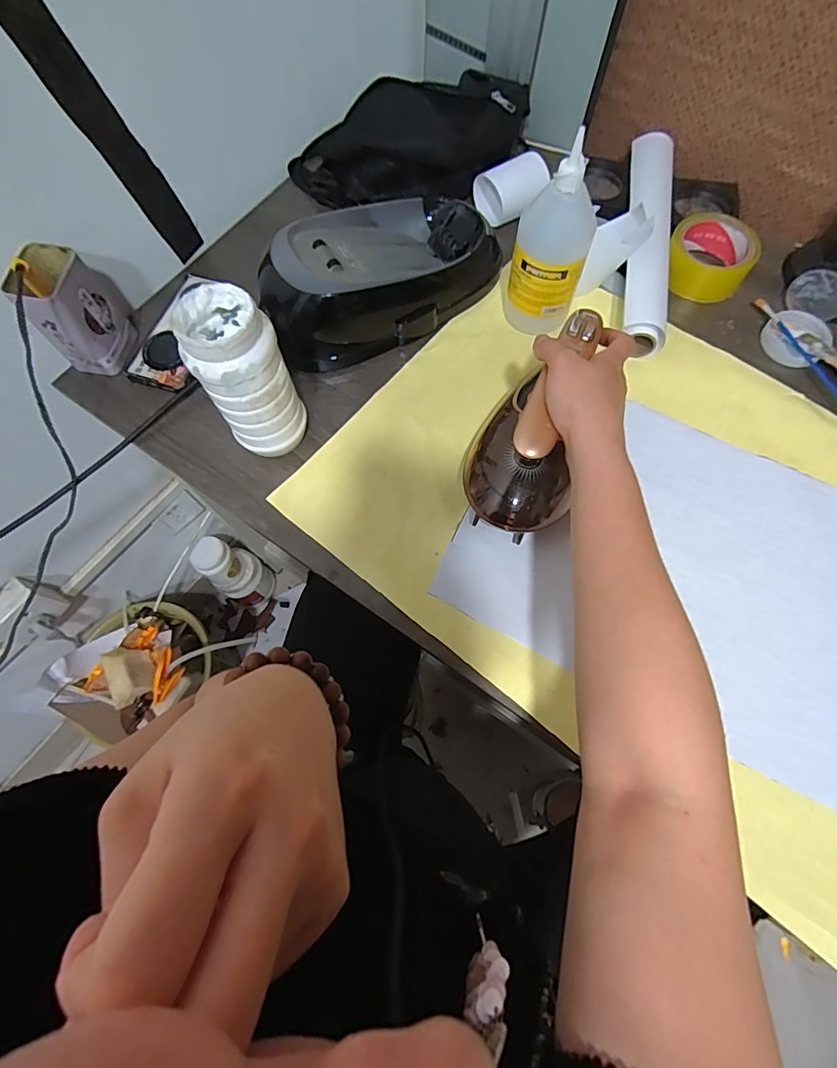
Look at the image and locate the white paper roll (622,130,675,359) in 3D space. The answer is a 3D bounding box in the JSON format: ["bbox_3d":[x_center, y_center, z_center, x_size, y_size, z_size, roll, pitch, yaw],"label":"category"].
[{"bbox_3d":[0.281,-0.368,0.604,0.057,0.059,0.335,10,70,5],"label":"white paper roll"}]

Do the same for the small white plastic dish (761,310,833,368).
[{"bbox_3d":[0.444,-0.230,0.568,0.067,0.021,0.065,0,69,1],"label":"small white plastic dish"}]

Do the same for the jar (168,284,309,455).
[{"bbox_3d":[-0.162,-0.146,0.467,0.074,0.176,0.075,0,69,1],"label":"jar"}]

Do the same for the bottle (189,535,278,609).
[{"bbox_3d":[-0.410,0.088,1.101,0.089,0.276,0.104,39,75,14],"label":"bottle"}]

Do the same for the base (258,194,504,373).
[{"bbox_3d":[-0.041,-0.308,0.566,0.293,0.101,0.146,-25,71,-8],"label":"base"}]

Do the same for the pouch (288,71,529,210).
[{"bbox_3d":[-0.015,-0.525,0.639,0.316,0.085,0.177,-11,69,-3],"label":"pouch"}]

